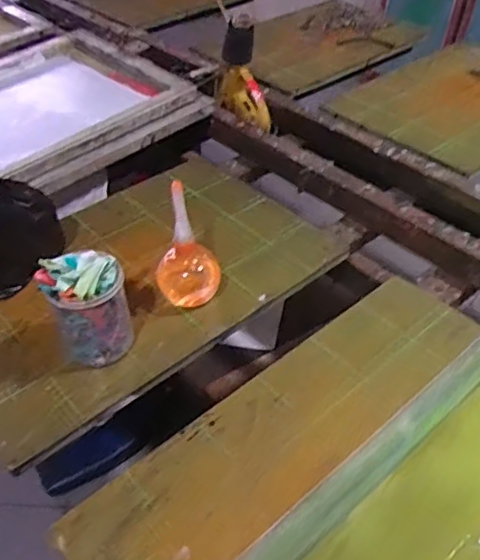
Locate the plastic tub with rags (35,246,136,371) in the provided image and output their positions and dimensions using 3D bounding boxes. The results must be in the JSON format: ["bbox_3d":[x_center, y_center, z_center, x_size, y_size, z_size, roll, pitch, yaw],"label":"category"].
[{"bbox_3d":[-0.190,0.038,0.742,0.101,0.146,0.083,-14,44,-14],"label":"plastic tub with rags"}]

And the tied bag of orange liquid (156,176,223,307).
[{"bbox_3d":[-0.079,-0.048,0.816,0.089,0.158,0.083,-8,43,-6],"label":"tied bag of orange liquid"}]

